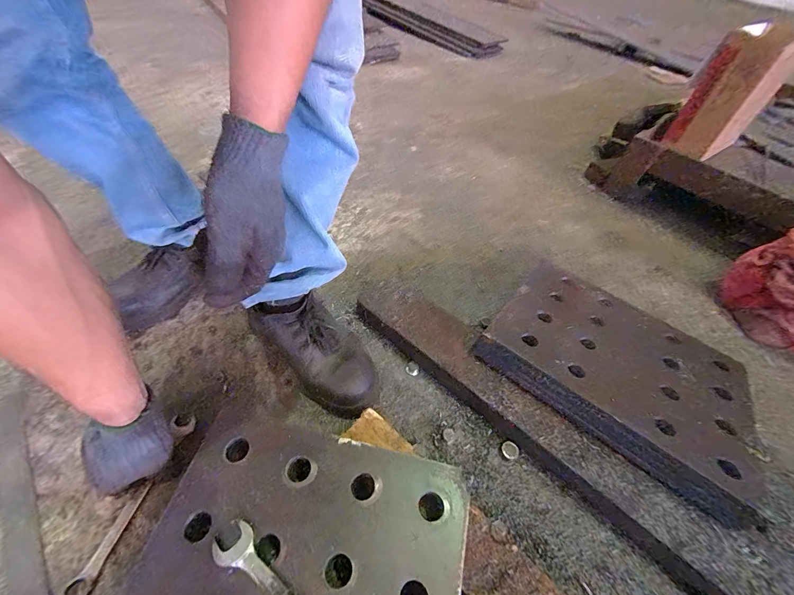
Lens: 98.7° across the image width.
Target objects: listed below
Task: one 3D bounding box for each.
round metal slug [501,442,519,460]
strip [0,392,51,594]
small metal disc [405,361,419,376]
[{"bbox_3d":[0.164,0.222,0.494,0.021,0.005,0.024,-14,52,-18],"label":"round metal slug"},{"bbox_3d":[-0.444,0.247,0.399,0.034,0.009,0.317,-29,58,-28],"label":"strip"},{"bbox_3d":[0.026,0.117,0.568,0.022,0.009,0.022,3,48,-4],"label":"small metal disc"}]

